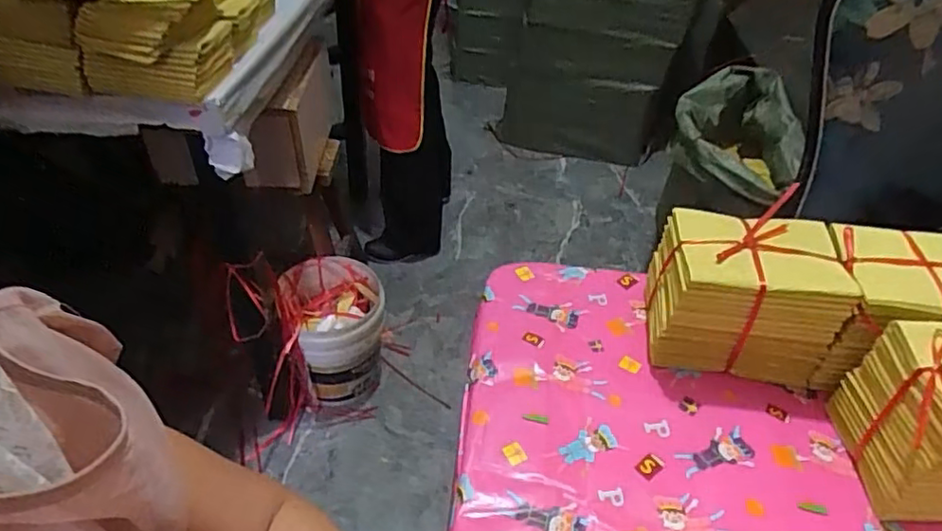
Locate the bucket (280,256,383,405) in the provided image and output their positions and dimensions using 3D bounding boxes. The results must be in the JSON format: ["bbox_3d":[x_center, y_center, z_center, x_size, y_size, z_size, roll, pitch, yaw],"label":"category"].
[{"bbox_3d":[-0.322,0.172,1.536,0.227,0.273,0.259,-10,44,-14],"label":"bucket"}]

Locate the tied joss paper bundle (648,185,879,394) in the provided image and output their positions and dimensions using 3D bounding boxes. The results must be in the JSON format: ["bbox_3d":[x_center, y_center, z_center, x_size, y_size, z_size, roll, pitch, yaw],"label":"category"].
[{"bbox_3d":[0.293,0.035,0.658,0.193,0.142,0.111,9,43,7],"label":"tied joss paper bundle"}]

